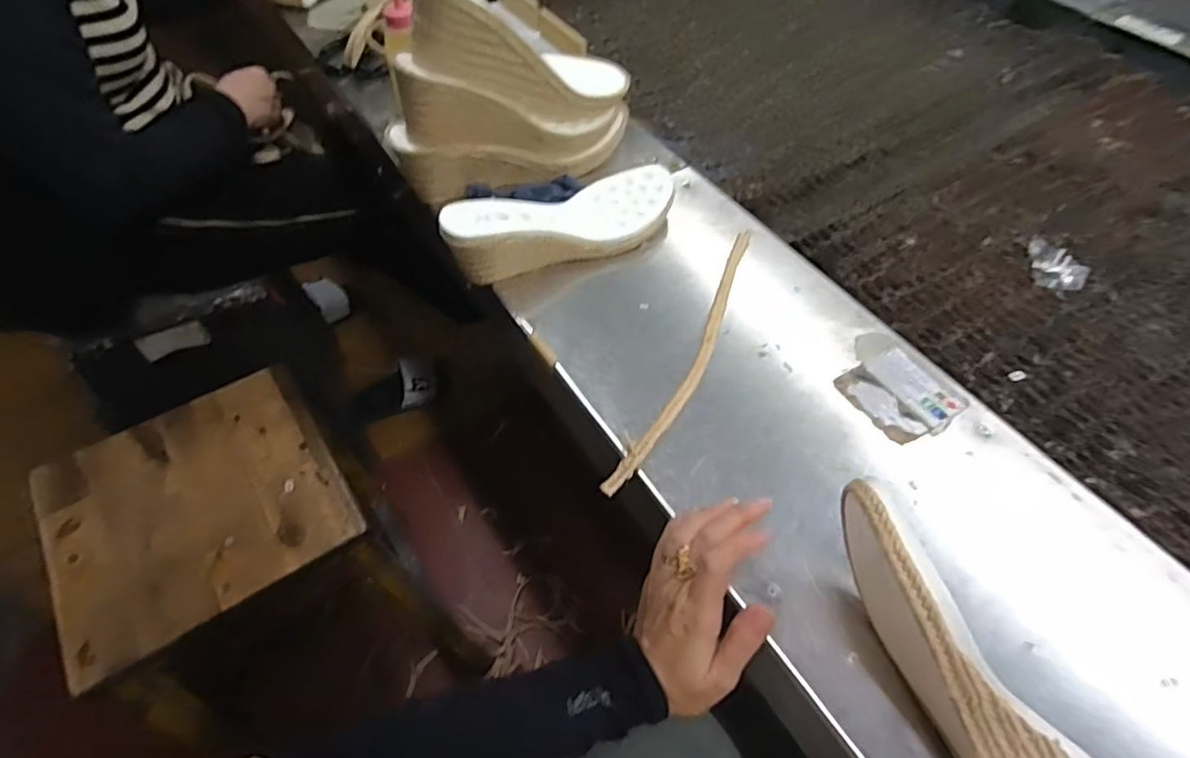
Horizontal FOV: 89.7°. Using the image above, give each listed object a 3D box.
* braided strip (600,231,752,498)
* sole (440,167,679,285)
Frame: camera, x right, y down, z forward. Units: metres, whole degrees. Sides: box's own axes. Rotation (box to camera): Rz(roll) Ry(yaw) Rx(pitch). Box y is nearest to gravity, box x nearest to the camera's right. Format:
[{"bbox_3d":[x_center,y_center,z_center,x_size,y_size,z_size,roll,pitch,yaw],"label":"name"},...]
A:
[{"bbox_3d":[0.084,-0.028,0.489,0.026,0.008,0.301,22,58,15],"label":"braided strip"},{"bbox_3d":[-0.022,-0.148,0.539,0.225,0.061,0.075,-28,59,-20],"label":"sole"}]

